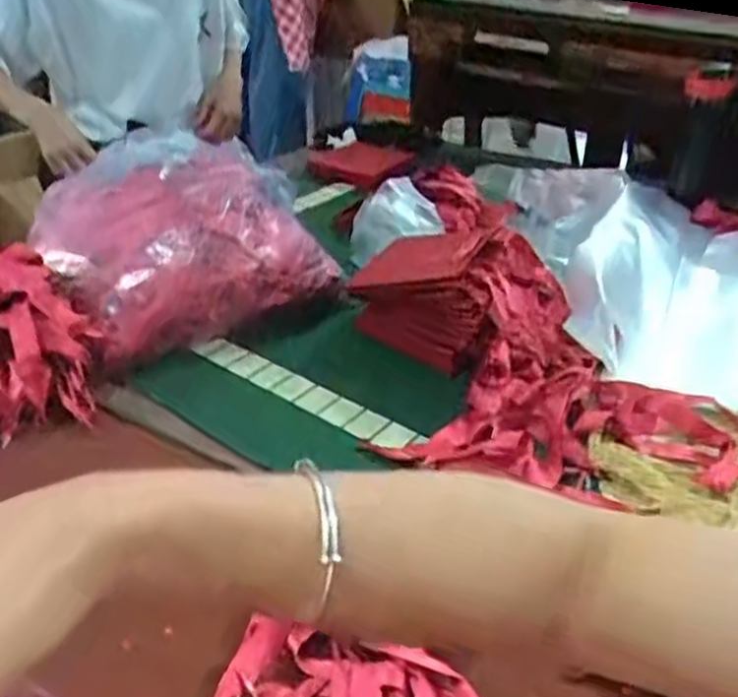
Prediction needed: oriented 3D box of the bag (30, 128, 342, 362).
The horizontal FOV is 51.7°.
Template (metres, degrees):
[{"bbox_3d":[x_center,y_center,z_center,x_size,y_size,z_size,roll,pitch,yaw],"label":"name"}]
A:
[{"bbox_3d":[-0.220,-0.119,0.870,0.277,0.154,0.264,-23,40,-32],"label":"bag"}]

